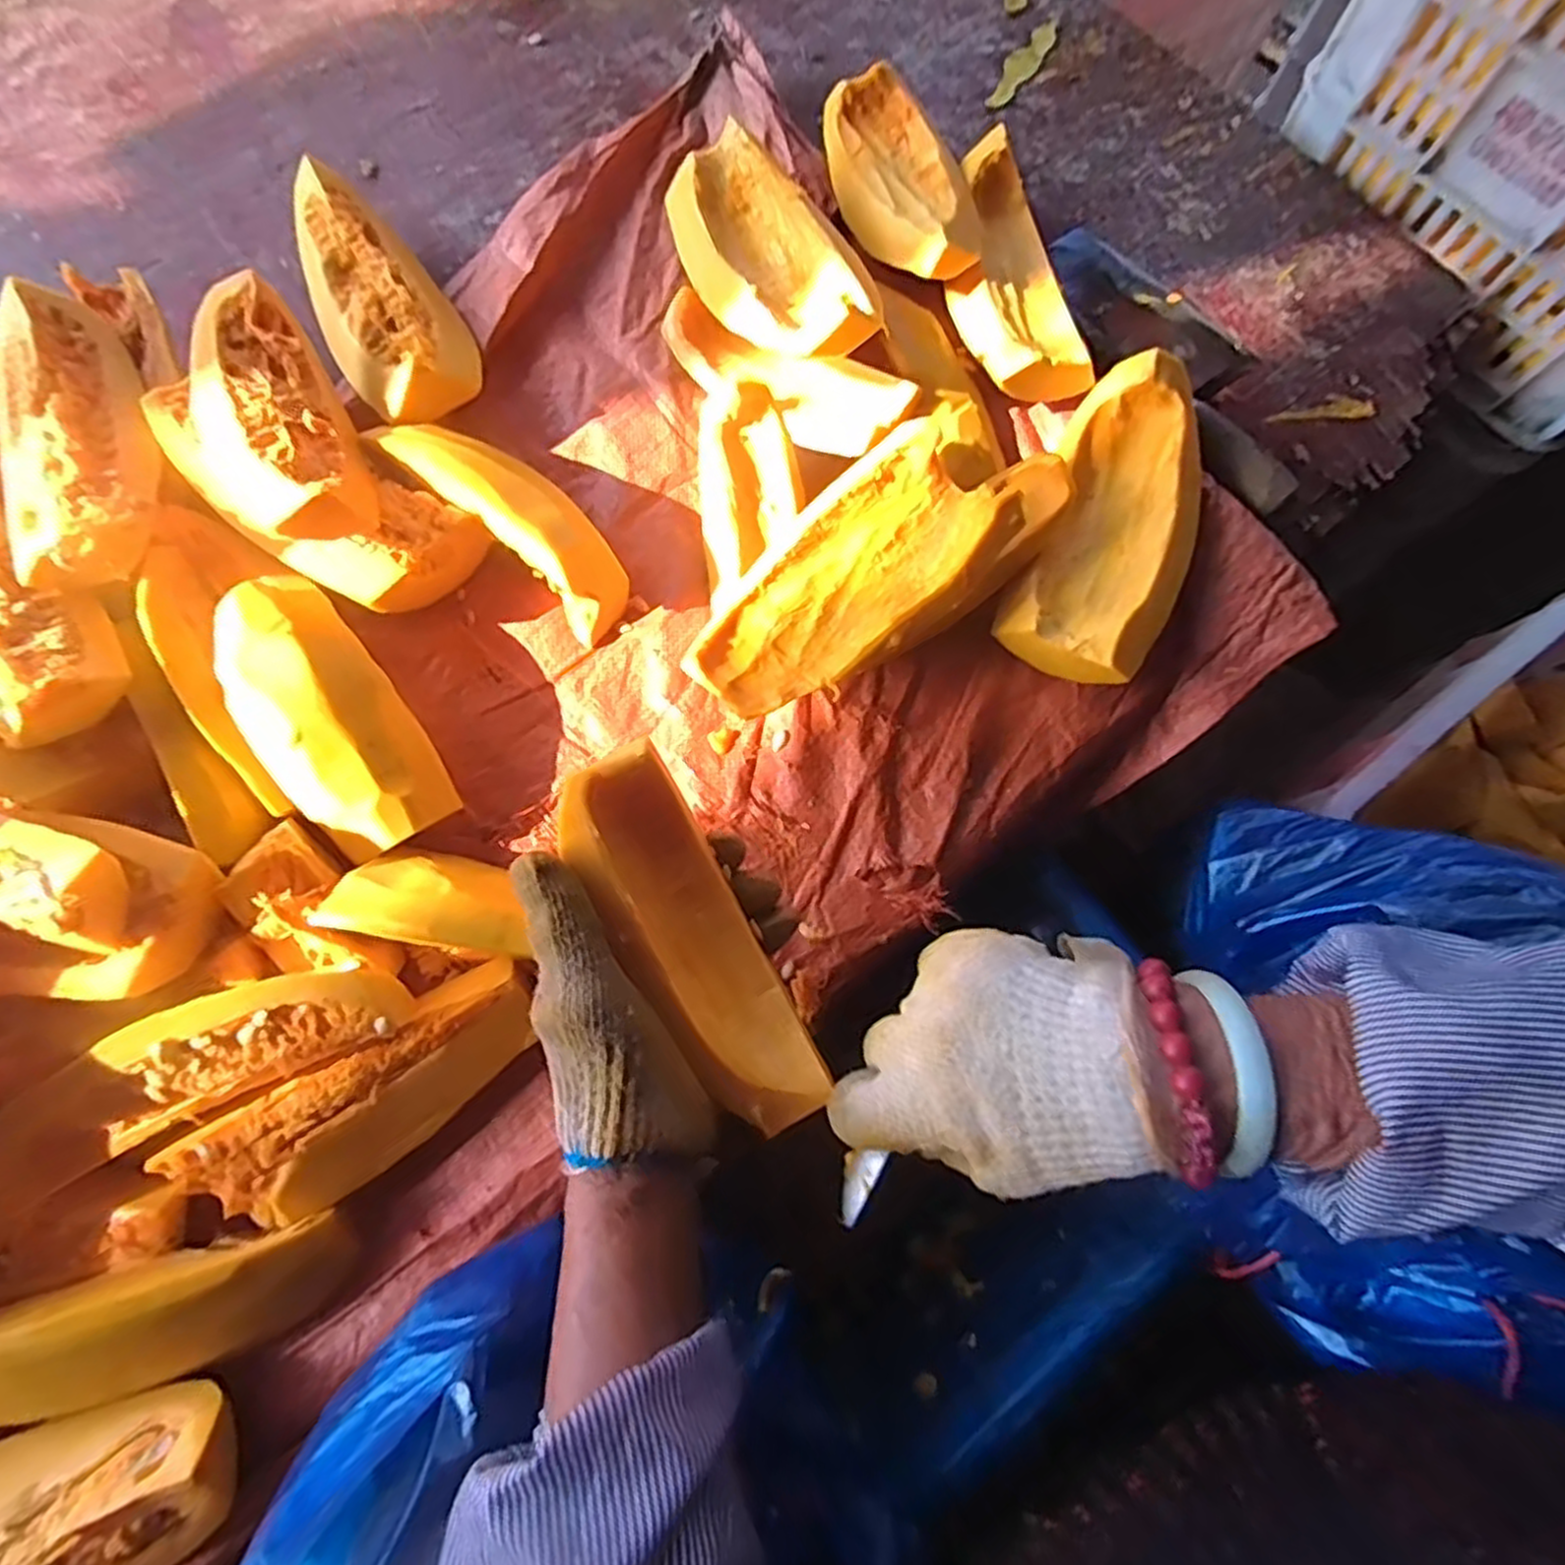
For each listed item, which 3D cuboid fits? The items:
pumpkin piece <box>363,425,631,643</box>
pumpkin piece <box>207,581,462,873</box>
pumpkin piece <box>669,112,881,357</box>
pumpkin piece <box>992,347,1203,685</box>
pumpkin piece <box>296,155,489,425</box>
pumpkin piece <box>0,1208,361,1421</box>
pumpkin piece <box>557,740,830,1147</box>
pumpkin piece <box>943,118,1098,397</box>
[{"bbox_3d":[-0.151,-0.154,0.426,0.159,0.057,0.047,41,76,-11],"label":"pumpkin piece"},{"bbox_3d":[-0.241,-0.036,0.399,0.071,0.038,0.156,-34,92,-10],"label":"pumpkin piece"},{"bbox_3d":[-0.005,-0.326,0.463,0.096,0.049,0.198,-24,75,-7],"label":"pumpkin piece"},{"bbox_3d":[0.200,-0.151,0.463,0.088,0.063,0.197,22,76,4],"label":"pumpkin piece"},{"bbox_3d":[-0.251,-0.298,0.481,0.081,0.055,0.209,-29,78,-9],"label":"pumpkin piece"},{"bbox_3d":[-0.303,0.253,0.349,0.183,0.050,0.049,-15,76,-5],"label":"pumpkin piece"},{"bbox_3d":[-0.039,0.071,0.341,0.052,0.041,0.177,-29,92,-9],"label":"pumpkin piece"},{"bbox_3d":[0.145,-0.334,0.506,0.076,0.046,0.202,-10,75,-4],"label":"pumpkin piece"}]

